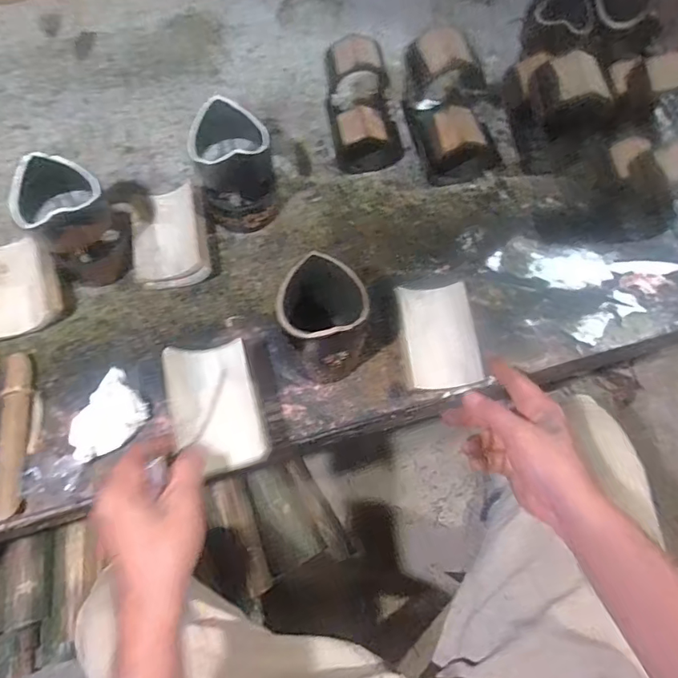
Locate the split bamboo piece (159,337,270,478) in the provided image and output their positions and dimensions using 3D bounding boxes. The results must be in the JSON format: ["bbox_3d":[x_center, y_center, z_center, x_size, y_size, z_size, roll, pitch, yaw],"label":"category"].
[{"bbox_3d":[-0.111,0.061,0.445,0.074,0.029,0.116,-16,69,-6],"label":"split bamboo piece"}]

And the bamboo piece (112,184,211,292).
[{"bbox_3d":[-0.192,-0.114,0.546,0.084,0.032,0.124,-18,69,-7],"label":"bamboo piece"}]

